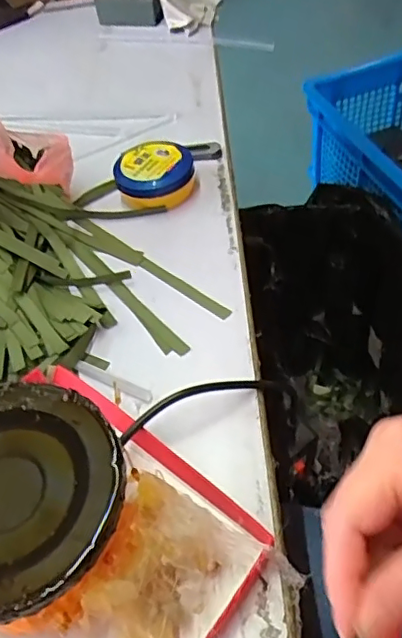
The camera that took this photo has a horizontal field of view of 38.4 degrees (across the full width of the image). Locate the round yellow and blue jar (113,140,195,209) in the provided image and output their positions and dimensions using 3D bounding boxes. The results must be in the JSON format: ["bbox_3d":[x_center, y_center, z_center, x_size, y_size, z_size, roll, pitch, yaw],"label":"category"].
[{"bbox_3d":[-0.043,-0.133,0.533,0.070,0.034,0.061,-10,49,0],"label":"round yellow and blue jar"}]

